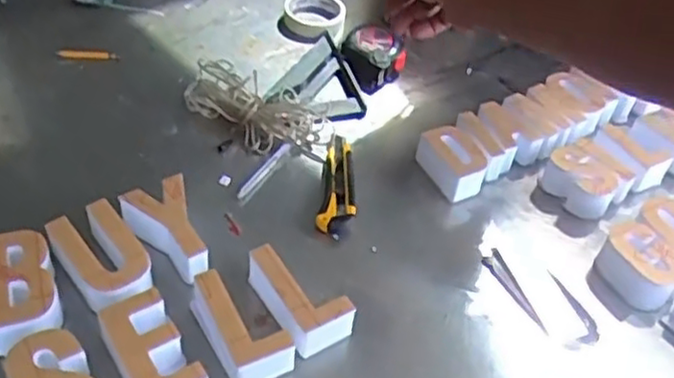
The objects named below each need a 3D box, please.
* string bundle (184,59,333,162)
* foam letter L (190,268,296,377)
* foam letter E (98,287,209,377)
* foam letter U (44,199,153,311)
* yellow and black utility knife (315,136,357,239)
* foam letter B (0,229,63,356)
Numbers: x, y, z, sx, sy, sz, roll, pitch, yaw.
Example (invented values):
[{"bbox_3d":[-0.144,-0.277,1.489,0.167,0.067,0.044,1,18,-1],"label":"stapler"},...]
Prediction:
[{"bbox_3d":[-0.098,-0.099,0.877,0.190,0.045,0.091,24,46,16],"label":"string bundle"},{"bbox_3d":[-0.091,0.130,0.665,0.060,0.046,0.118,-22,53,-26],"label":"foam letter L"},{"bbox_3d":[-0.164,0.152,0.631,0.060,0.048,0.120,-23,53,-26],"label":"foam letter E"},{"bbox_3d":[-0.229,0.070,0.694,0.072,0.044,0.112,-22,53,-26],"label":"foam letter U"},{"bbox_3d":[0.004,-0.007,0.828,0.040,0.023,0.153,8,46,1],"label":"yellow and black utility knife"},{"bbox_3d":[-0.295,0.099,0.667,0.061,0.048,0.126,-13,47,-20],"label":"foam letter B"}]

